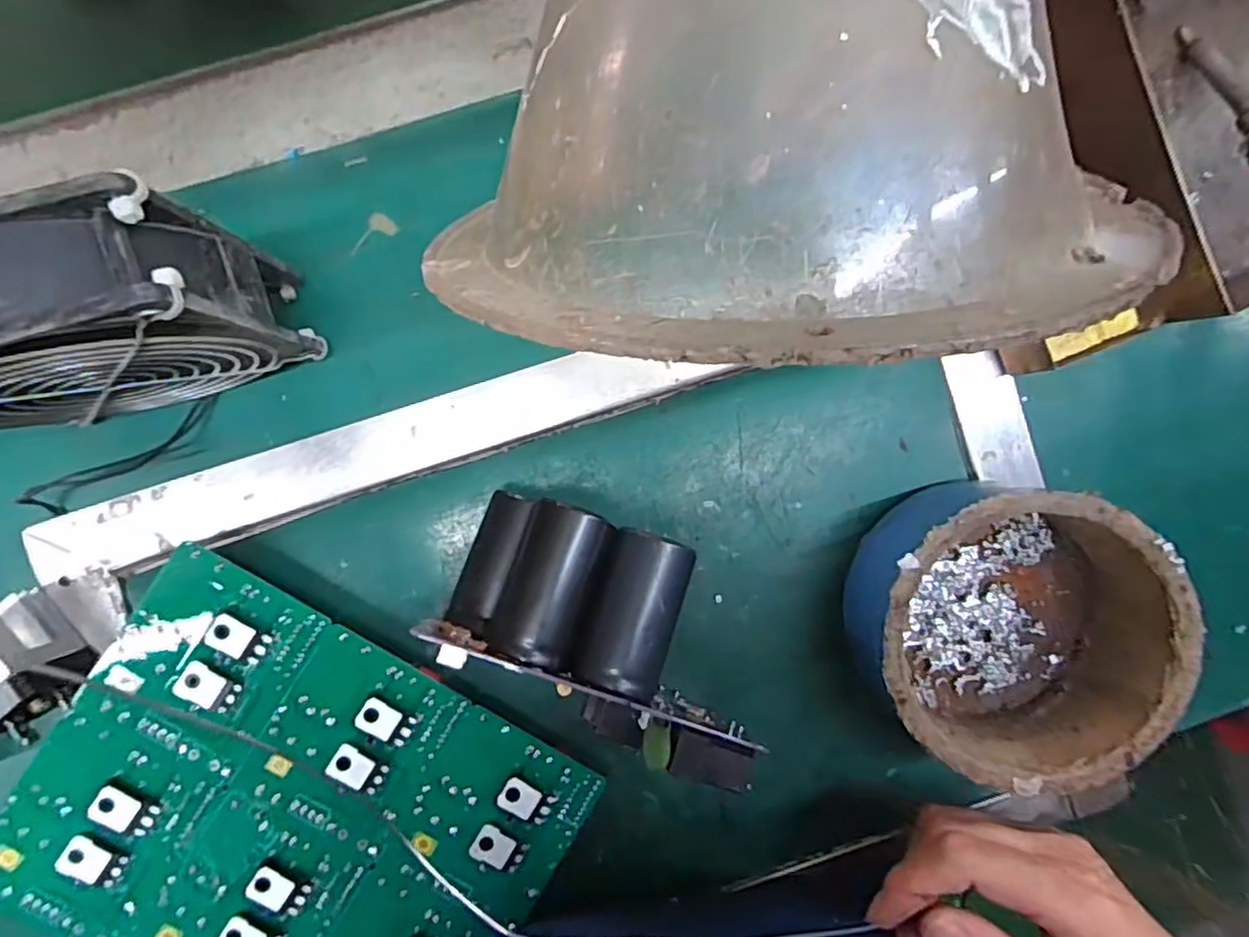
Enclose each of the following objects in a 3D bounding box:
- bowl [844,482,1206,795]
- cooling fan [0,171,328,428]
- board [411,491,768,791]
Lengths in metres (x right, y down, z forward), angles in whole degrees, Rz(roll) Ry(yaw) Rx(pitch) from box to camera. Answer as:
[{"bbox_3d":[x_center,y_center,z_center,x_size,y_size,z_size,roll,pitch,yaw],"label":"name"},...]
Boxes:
[{"bbox_3d":[0.164,0.068,0.288,0.117,0.070,0.115,0,92,-3],"label":"bowl"},{"bbox_3d":[-0.188,-0.048,0.234,0.115,0.120,0.047,-16,93,-2],"label":"cooling fan"},{"bbox_3d":[-0.010,0.059,0.276,0.122,0.077,0.078,24,91,-3],"label":"board"}]

